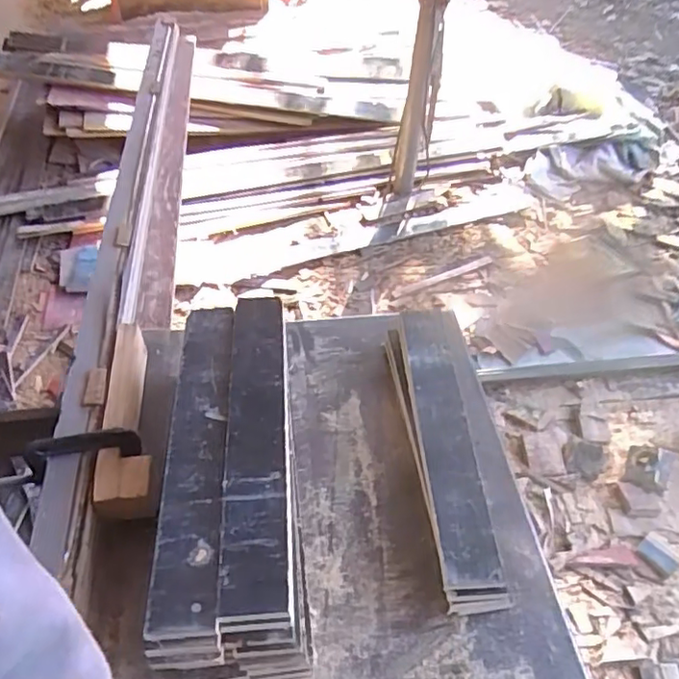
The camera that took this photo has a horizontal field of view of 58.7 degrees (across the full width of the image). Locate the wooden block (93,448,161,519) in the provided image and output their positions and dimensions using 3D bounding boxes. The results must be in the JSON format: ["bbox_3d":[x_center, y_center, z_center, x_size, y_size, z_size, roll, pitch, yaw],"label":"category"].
[{"bbox_3d":[-0.248,0.172,0.715,0.071,0.051,0.066,-3,48,-6],"label":"wooden block"}]

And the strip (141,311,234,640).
[{"bbox_3d":[-0.151,0.109,0.642,0.061,0.021,0.395,0,48,-6],"label":"strip"}]

